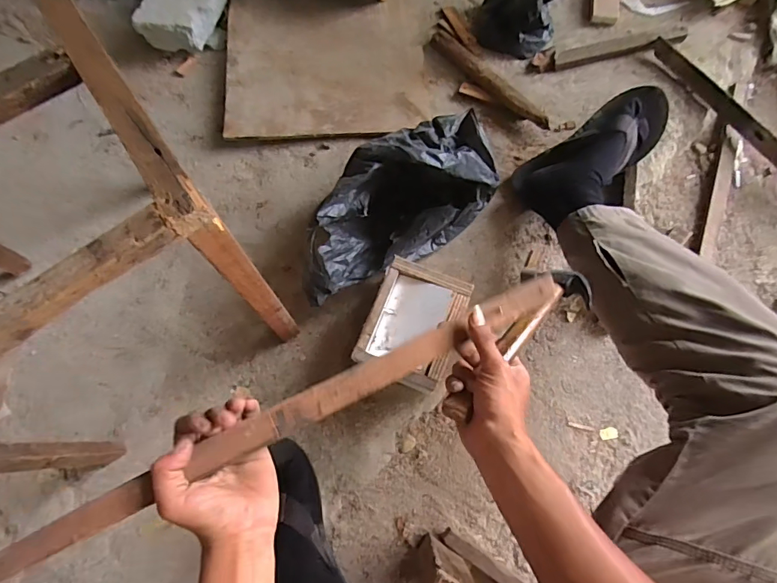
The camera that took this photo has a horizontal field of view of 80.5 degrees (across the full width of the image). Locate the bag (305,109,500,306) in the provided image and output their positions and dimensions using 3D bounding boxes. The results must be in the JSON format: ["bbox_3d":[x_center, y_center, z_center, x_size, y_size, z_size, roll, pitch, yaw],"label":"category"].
[{"bbox_3d":[0.006,-0.128,0.712,0.364,0.155,0.165,-41,78,-10],"label":"bag"}]

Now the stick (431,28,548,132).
[{"bbox_3d":[0.188,-0.398,0.856,0.049,0.029,0.284,-39,77,-8],"label":"stick"}]

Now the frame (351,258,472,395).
[{"bbox_3d":[0.038,0.045,0.642,0.127,0.030,0.161,20,73,9],"label":"frame"}]

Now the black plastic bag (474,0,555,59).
[{"bbox_3d":[0.273,-0.576,0.847,0.151,0.149,0.206,37,78,10],"label":"black plastic bag"}]

